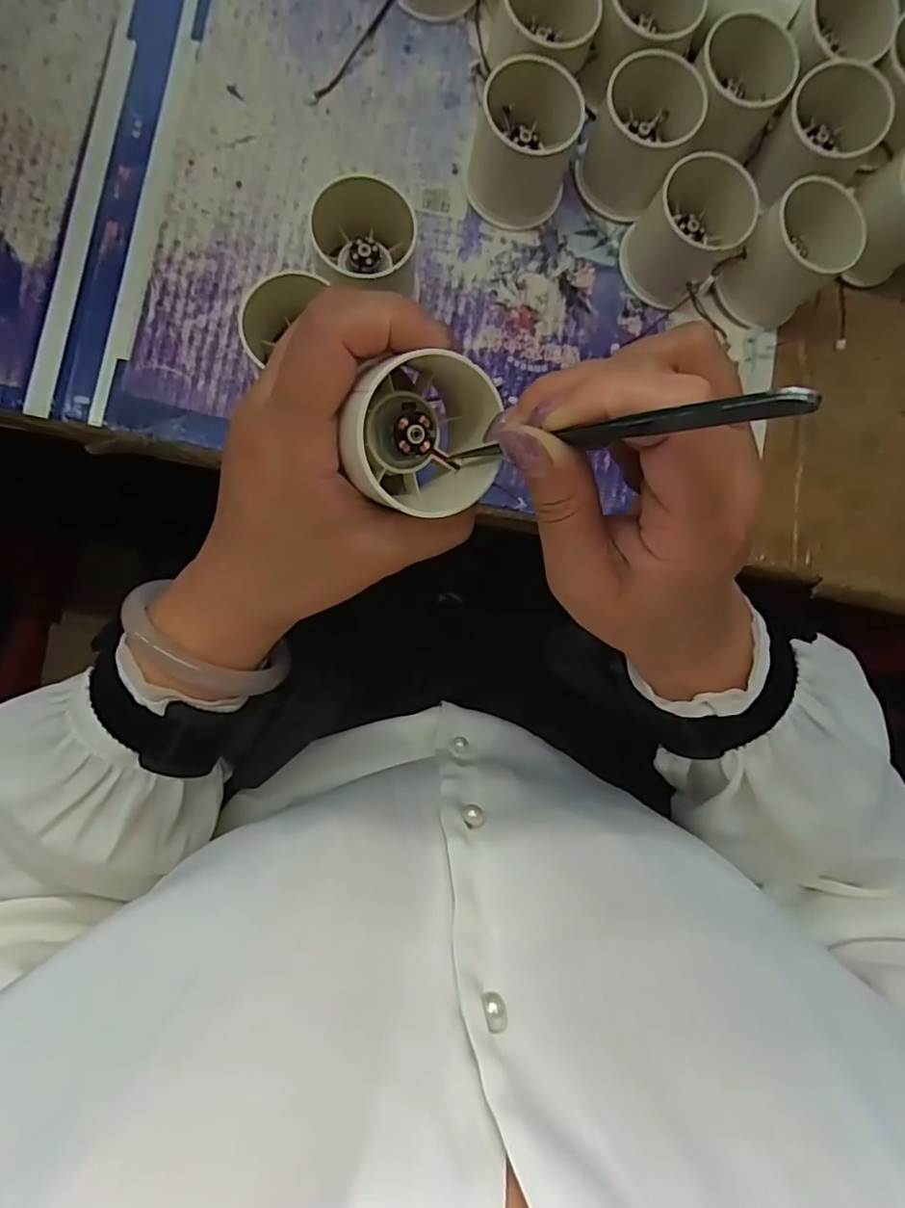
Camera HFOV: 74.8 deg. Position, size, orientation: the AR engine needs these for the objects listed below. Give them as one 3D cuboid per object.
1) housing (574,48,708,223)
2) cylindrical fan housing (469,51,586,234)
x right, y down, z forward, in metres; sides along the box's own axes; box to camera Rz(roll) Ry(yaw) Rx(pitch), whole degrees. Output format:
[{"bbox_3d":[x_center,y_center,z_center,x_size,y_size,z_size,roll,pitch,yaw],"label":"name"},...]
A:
[{"bbox_3d":[0.102,-0.255,0.321,0.049,0.047,0.061,23,85,-5],"label":"housing"},{"bbox_3d":[0.038,-0.245,0.316,0.055,0.043,0.064,11,86,-6],"label":"cylindrical fan housing"}]

